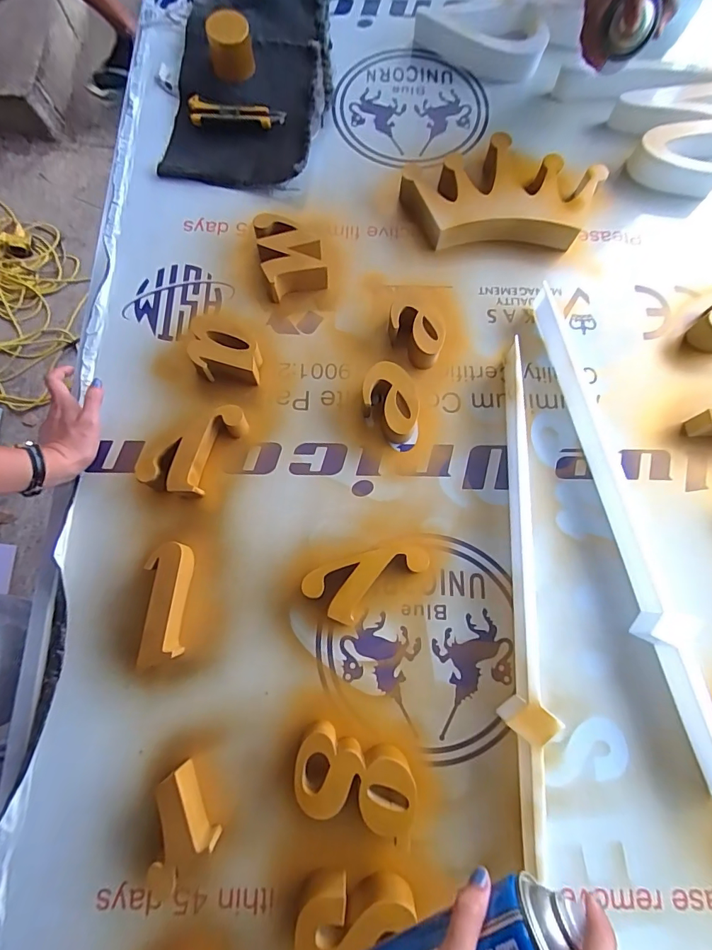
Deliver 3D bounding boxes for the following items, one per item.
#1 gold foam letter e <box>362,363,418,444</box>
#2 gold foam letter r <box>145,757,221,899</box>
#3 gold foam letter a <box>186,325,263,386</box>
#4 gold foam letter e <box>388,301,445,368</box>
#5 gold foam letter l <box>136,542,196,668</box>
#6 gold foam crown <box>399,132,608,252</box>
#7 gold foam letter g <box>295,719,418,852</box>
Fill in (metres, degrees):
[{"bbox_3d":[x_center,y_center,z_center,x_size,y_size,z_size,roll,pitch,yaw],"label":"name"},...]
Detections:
[{"bbox_3d":[0.041,-0.088,0.537,0.065,0.046,0.093,-7,76,-2],"label":"gold foam letter e"},{"bbox_3d":[-0.177,0.342,0.426,0.063,0.044,0.092,-30,78,-8],"label":"gold foam letter r"},{"bbox_3d":[-0.165,-0.155,0.553,0.088,0.046,0.066,7,76,1],"label":"gold foam letter a"},{"bbox_3d":[0.076,-0.184,0.563,0.069,0.044,0.076,5,76,1],"label":"gold foam letter e"},{"bbox_3d":[-0.205,0.140,0.476,0.039,0.047,0.129,2,76,0],"label":"gold foam letter l"},{"bbox_3d":[0.204,-0.392,0.615,0.283,0.047,0.156,3,77,-1],"label":"gold foam crown"},{"bbox_3d":[0.001,0.308,0.437,0.129,0.044,0.074,22,77,3],"label":"gold foam letter g"}]

